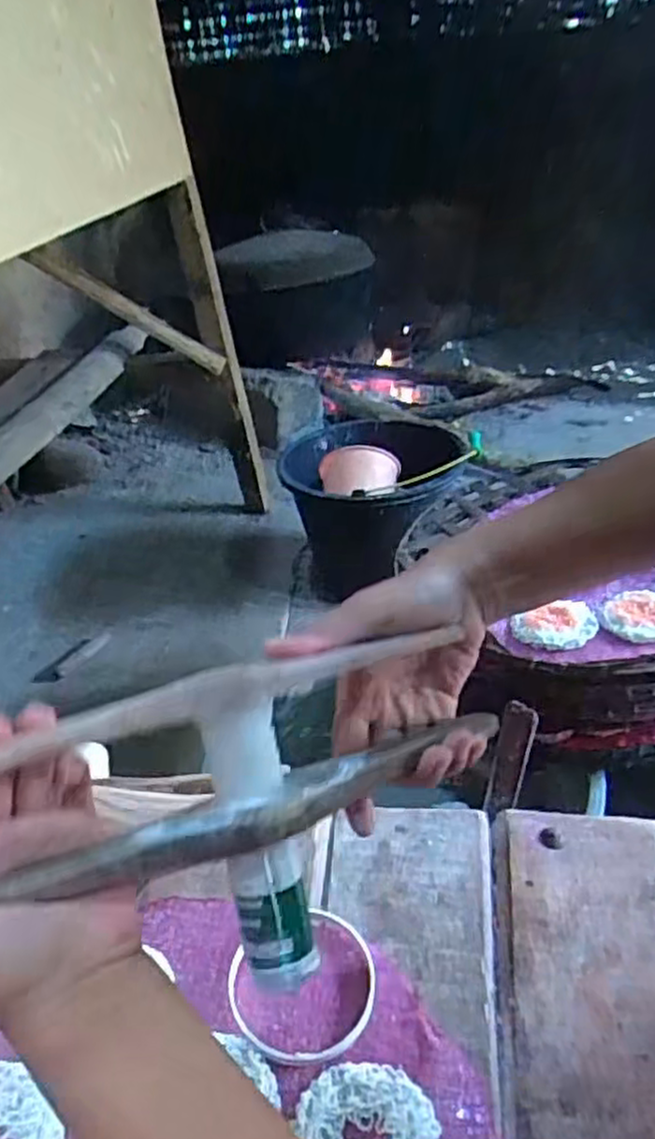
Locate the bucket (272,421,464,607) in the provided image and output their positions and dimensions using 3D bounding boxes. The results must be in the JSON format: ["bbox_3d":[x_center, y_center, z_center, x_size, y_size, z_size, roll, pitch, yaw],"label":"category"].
[{"bbox_3d":[0.090,-0.109,1.325,0.297,0.275,0.303,-4,34,3],"label":"bucket"}]

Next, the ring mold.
[{"bbox_3d":[-0.013,0.255,0.445,0.091,0.010,0.083,-4,34,3],"label":"ring mold"}]

